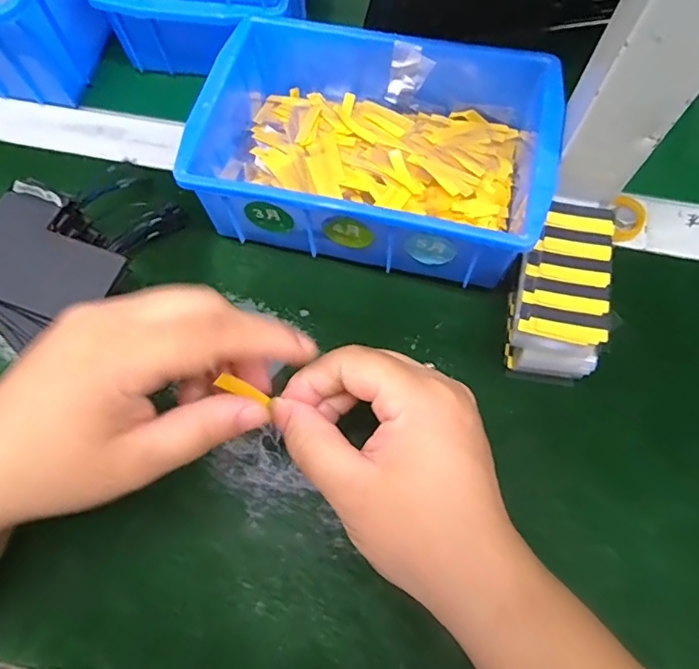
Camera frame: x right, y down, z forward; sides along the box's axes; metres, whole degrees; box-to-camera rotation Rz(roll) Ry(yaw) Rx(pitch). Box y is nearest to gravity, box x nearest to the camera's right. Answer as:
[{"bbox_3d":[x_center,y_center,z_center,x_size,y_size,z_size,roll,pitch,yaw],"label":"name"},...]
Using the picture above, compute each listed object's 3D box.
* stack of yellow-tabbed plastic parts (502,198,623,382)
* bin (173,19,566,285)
[{"bbox_3d":[0.119,-0.025,0.293,0.051,0.041,0.098,16,70,6],"label":"stack of yellow-tabbed plastic parts"},{"bbox_3d":[0.015,-0.113,0.316,0.198,0.069,0.135,14,70,5],"label":"bin"}]

